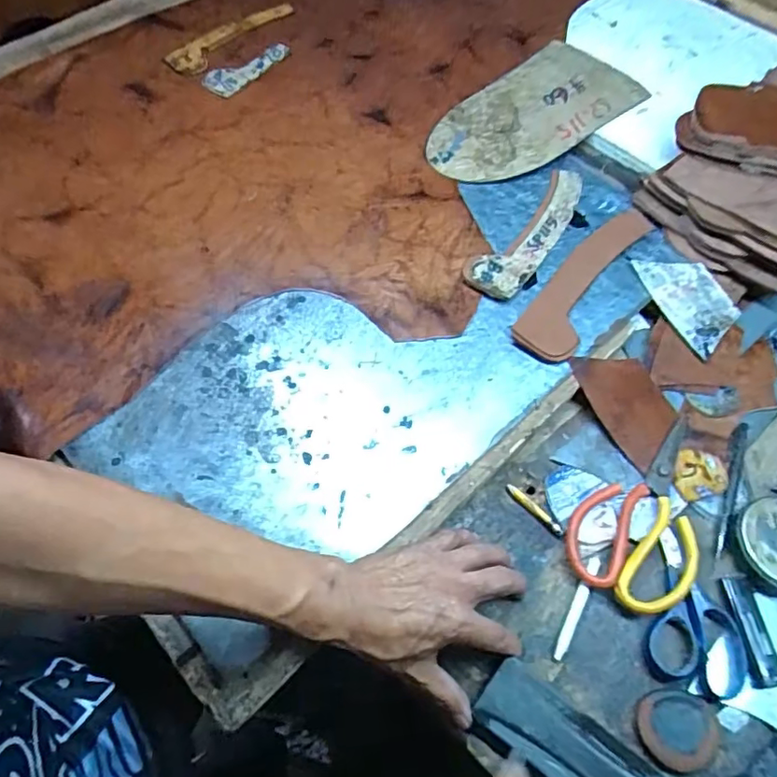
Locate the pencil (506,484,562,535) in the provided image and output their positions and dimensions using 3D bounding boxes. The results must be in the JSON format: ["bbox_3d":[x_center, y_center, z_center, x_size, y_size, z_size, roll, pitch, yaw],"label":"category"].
[{"bbox_3d":[0.126,0.104,0.491,0.057,0.004,0.010,40,71,20],"label":"pencil"}]

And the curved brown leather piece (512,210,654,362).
[{"bbox_3d":[0.203,-0.114,0.589,0.058,0.013,0.222,32,69,17],"label":"curved brown leather piece"}]

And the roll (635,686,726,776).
[{"bbox_3d":[0.213,0.248,0.412,0.059,0.015,0.051,-2,63,2],"label":"roll"}]

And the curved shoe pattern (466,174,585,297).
[{"bbox_3d":[0.160,-0.169,0.617,0.059,0.006,0.206,38,66,14],"label":"curved shoe pattern"}]

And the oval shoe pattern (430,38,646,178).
[{"bbox_3d":[0.173,-0.333,0.695,0.275,0.010,0.141,-38,72,-13],"label":"oval shoe pattern"}]

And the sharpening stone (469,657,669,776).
[{"bbox_3d":[0.134,0.260,0.401,0.149,0.016,0.058,33,67,16],"label":"sharpening stone"}]

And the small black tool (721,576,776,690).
[{"bbox_3d":[0.282,0.188,0.442,0.025,0.007,0.079,-5,63,0],"label":"small black tool"}]

